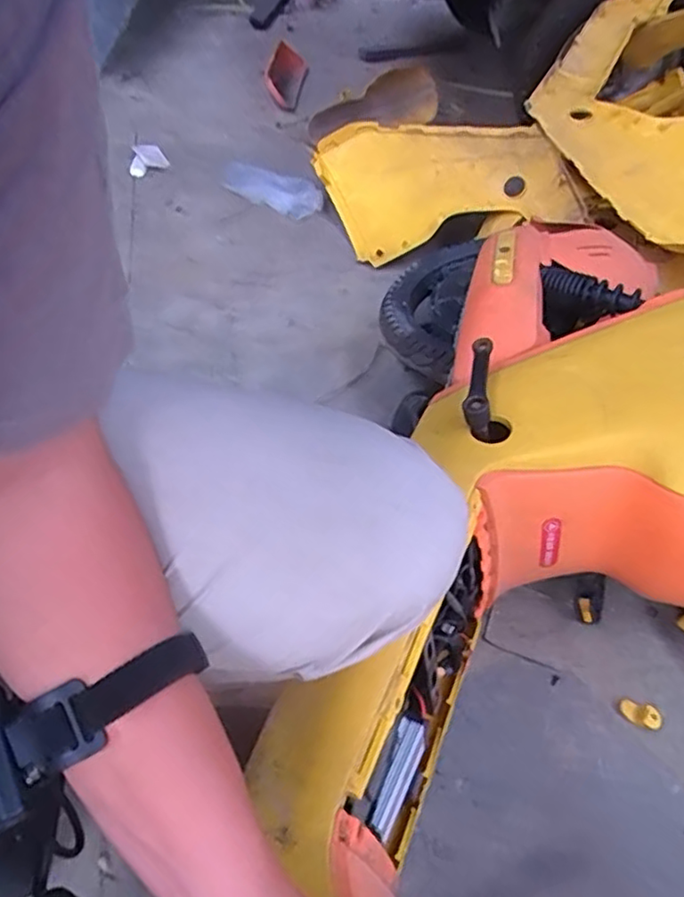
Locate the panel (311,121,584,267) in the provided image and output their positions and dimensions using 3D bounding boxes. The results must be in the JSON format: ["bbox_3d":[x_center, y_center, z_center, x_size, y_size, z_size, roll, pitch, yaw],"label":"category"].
[{"bbox_3d":[0.182,-0.525,1.286,0.594,0.205,0.232,17,50,32],"label":"panel"}]

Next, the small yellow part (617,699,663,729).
[{"bbox_3d":[0.359,0.320,0.758,0.047,0.012,0.025,18,52,12],"label":"small yellow part"}]

